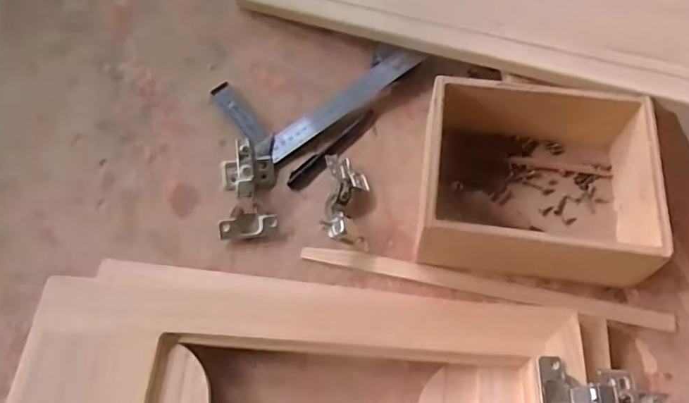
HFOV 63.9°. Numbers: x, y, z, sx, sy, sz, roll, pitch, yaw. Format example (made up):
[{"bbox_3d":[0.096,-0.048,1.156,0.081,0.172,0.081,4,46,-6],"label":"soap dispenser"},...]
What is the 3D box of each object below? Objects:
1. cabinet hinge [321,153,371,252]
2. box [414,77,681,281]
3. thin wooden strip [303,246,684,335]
[{"bbox_3d":[0.002,-0.002,0.563,0.046,0.036,0.102,1,62,2],"label":"cabinet hinge"},{"bbox_3d":[0.186,-0.019,0.541,0.213,0.085,0.188,4,62,3],"label":"box"},{"bbox_3d":[0.134,0.083,0.539,0.351,0.012,0.021,12,63,7],"label":"thin wooden strip"}]

